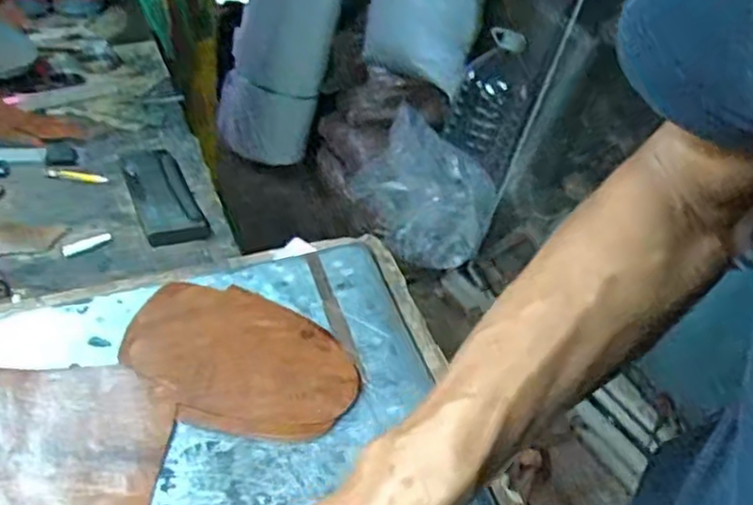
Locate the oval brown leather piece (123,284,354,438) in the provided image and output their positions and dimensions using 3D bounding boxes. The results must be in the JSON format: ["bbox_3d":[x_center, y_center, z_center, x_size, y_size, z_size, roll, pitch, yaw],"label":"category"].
[{"bbox_3d":[-0.098,0.073,0.496,0.167,0.009,0.108,20,45,16],"label":"oval brown leather piece"}]

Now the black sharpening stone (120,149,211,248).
[{"bbox_3d":[-0.207,-0.058,0.683,0.055,0.014,0.163,-13,42,-24],"label":"black sharpening stone"}]

